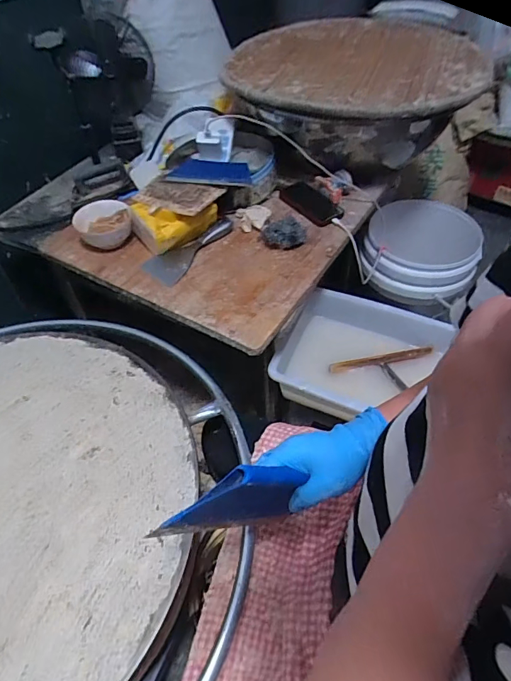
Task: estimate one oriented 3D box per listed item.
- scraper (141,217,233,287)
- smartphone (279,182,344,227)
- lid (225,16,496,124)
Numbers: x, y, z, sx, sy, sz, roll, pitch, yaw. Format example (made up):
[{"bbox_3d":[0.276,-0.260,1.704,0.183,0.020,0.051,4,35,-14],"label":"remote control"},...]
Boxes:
[{"bbox_3d":[-0.136,-0.198,0.894,0.084,0.030,0.219,31,57,24],"label":"scraper"},{"bbox_3d":[0.127,-0.313,0.973,0.078,0.015,0.150,-36,63,-17],"label":"smartphone"},{"bbox_3d":[0.245,-0.626,0.965,0.531,0.058,0.525,-1,50,1],"label":"lid"}]

